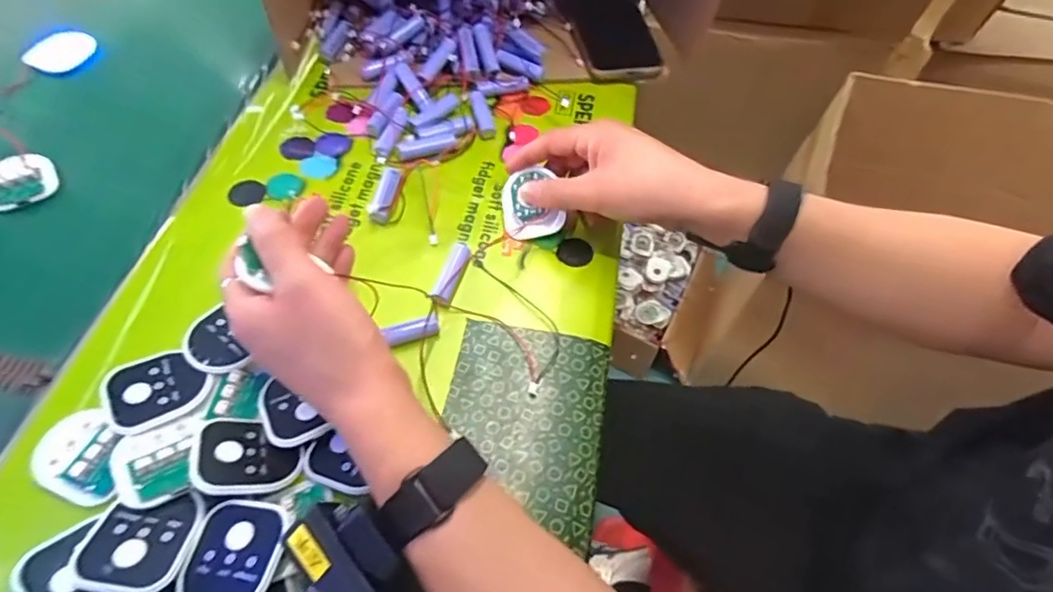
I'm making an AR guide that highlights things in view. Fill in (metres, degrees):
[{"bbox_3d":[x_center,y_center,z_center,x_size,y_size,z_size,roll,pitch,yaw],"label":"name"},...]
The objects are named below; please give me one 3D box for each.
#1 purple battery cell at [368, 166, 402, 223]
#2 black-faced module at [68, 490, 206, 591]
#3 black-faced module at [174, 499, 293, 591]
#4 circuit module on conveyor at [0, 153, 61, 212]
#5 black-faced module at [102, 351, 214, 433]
[{"bbox_3d":[-0.110,-0.080,0.433,0.013,0.012,0.054,8,56,2],"label":"purple battery cell"},{"bbox_3d":[-0.198,0.124,0.282,0.050,0.007,0.051,11,45,-4],"label":"black-faced module"},{"bbox_3d":[-0.150,0.135,0.284,0.046,0.013,0.056,8,56,2],"label":"black-faced module"},{"bbox_3d":[-0.403,-0.091,0.439,0.049,0.014,0.053,39,63,20],"label":"circuit module on conveyor"},{"bbox_3d":[-0.223,0.055,0.331,0.052,0.009,0.047,-31,63,-21],"label":"black-faced module"}]

